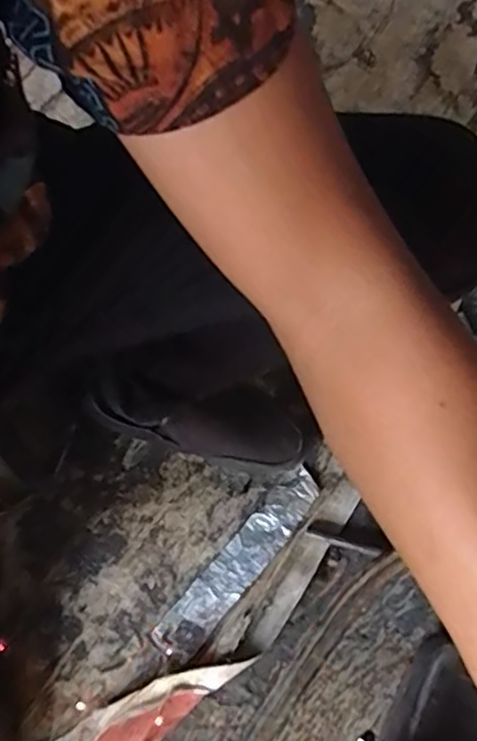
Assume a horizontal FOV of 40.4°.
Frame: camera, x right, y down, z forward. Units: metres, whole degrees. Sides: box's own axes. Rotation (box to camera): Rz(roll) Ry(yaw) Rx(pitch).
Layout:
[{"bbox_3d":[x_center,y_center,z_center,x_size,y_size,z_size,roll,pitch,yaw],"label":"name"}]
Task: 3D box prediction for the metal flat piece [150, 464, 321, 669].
[{"bbox_3d":[0.002,0.208,0.708,0.049,0.005,0.240,38,73,16],"label":"metal flat piece"}]

